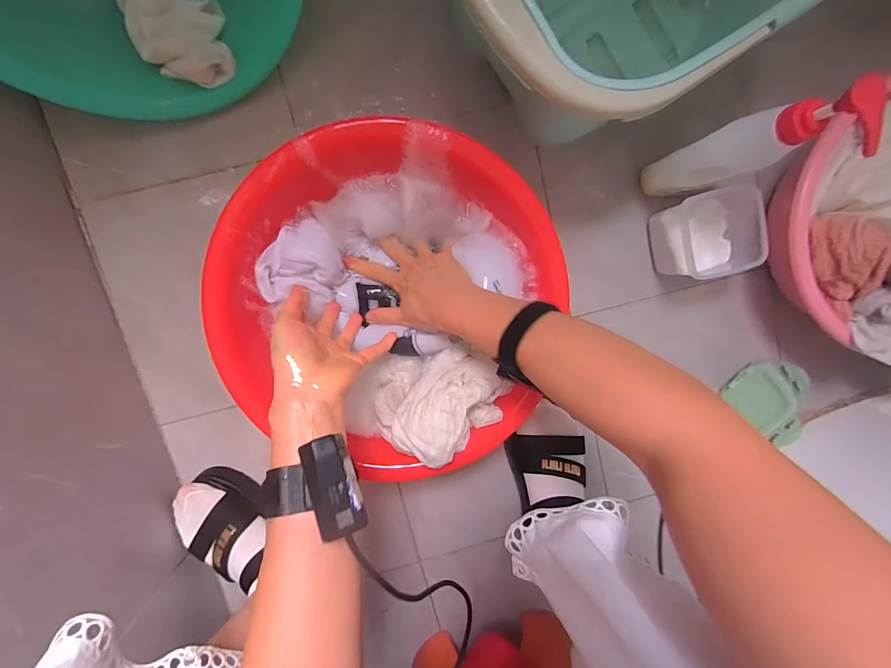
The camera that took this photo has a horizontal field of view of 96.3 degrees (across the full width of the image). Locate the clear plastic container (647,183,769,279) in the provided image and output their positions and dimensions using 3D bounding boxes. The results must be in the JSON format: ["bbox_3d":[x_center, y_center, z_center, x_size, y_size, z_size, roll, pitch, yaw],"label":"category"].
[{"bbox_3d":[0.337,-0.128,0.520,0.107,0.085,0.105,-12,99,-2],"label":"clear plastic container"}]

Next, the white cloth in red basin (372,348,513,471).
[{"bbox_3d":[-0.002,0.077,0.457,0.164,0.080,0.109,-23,99,-1],"label":"white cloth in red basin"}]

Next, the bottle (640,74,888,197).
[{"bbox_3d":[0.299,-0.184,0.415,0.053,0.236,0.063,-23,99,0],"label":"bottle"}]

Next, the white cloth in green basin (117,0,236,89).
[{"bbox_3d":[-0.302,-0.342,0.447,0.121,0.034,0.099,15,97,-6],"label":"white cloth in green basin"}]

